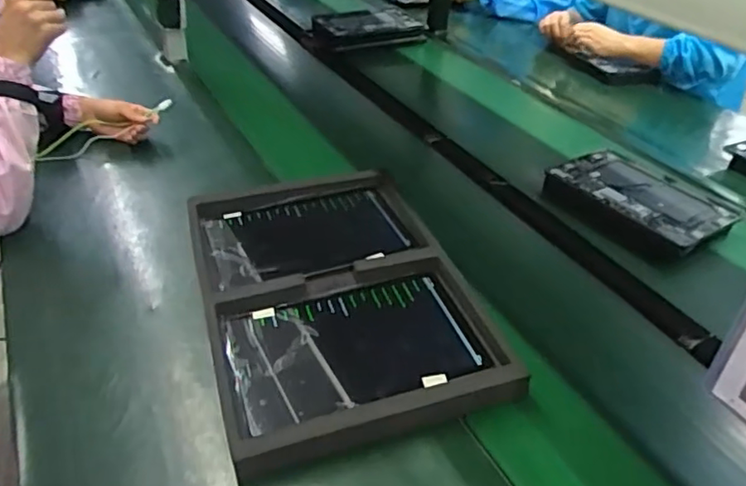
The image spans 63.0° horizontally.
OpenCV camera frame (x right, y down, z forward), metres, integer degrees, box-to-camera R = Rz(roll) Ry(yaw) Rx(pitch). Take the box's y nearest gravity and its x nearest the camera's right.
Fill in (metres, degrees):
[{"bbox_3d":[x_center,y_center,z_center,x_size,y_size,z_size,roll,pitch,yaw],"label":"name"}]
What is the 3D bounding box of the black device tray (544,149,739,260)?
[{"bbox_3d":[0.416,-0.061,0.965,0.168,0.048,0.254,-27,45,-35],"label":"black device tray"}]

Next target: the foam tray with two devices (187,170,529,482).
[{"bbox_3d":[-0.046,0.052,0.725,0.296,0.041,0.424,-10,37,-17],"label":"foam tray with two devices"}]

